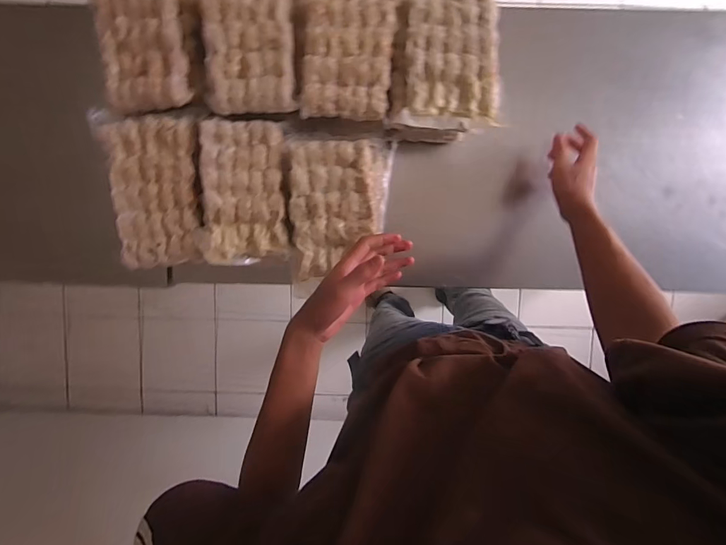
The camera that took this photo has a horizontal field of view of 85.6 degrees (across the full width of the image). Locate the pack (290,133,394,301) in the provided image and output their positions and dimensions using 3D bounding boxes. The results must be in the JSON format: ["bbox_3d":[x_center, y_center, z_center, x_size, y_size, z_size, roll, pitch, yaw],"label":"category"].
[{"bbox_3d":[-0.032,-0.101,0.635,0.158,0.116,0.227,0,96,1],"label":"pack"}]

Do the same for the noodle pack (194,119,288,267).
[{"bbox_3d":[-0.180,-0.119,0.577,0.123,0.033,0.205,-3,96,1],"label":"noodle pack"}]

